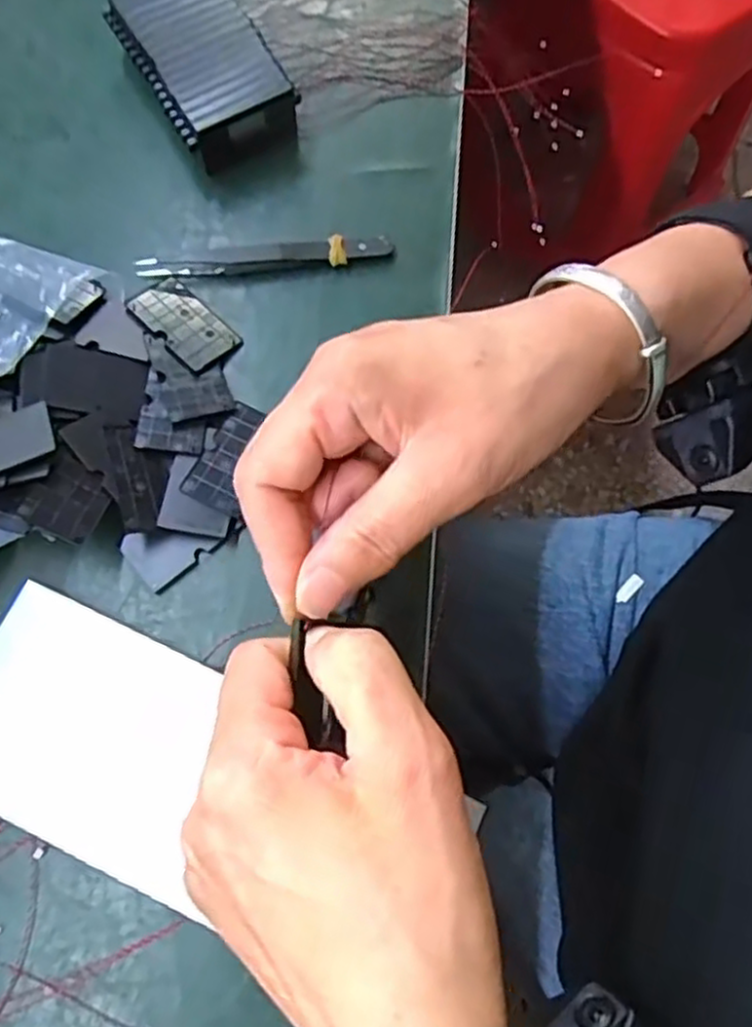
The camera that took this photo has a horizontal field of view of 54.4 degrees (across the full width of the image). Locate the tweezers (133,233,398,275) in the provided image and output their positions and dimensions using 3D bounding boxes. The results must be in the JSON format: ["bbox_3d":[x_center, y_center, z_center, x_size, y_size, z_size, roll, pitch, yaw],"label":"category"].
[{"bbox_3d":[-0.052,-0.120,0.342,0.116,0.008,0.014,-7,75,-3],"label":"tweezers"}]

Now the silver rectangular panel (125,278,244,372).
[{"bbox_3d":[-0.087,-0.087,0.333,0.050,0.004,0.025,42,78,10],"label":"silver rectangular panel"}]

